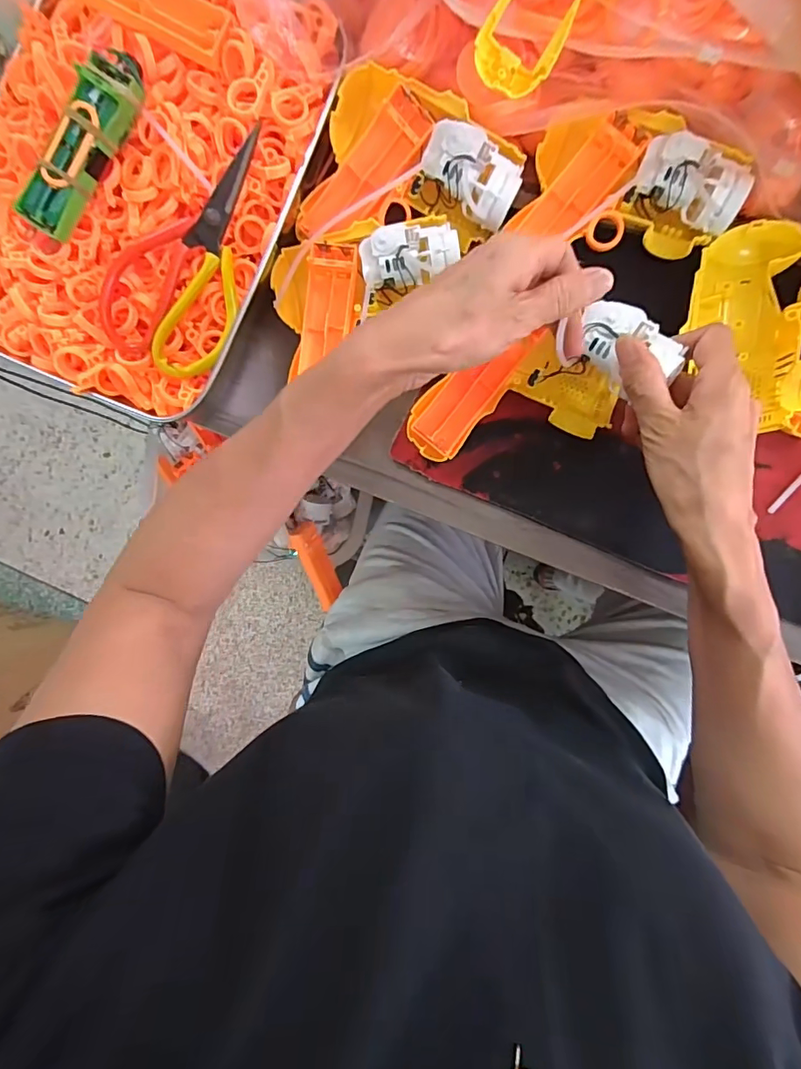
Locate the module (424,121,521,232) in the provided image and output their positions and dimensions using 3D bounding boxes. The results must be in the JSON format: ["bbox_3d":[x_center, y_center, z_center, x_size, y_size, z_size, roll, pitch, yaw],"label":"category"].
[{"bbox_3d":[0.050,-0.250,0.336,0.068,0.028,0.041,39,93,6],"label":"module"}]

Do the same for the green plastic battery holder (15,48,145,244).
[{"bbox_3d":[-0.208,-0.255,0.320,0.031,0.031,0.120,36,93,6],"label":"green plastic battery holder"}]

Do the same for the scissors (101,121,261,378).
[{"bbox_3d":[-0.152,-0.197,0.343,0.082,0.025,0.167,14,90,7],"label":"scissors"}]

